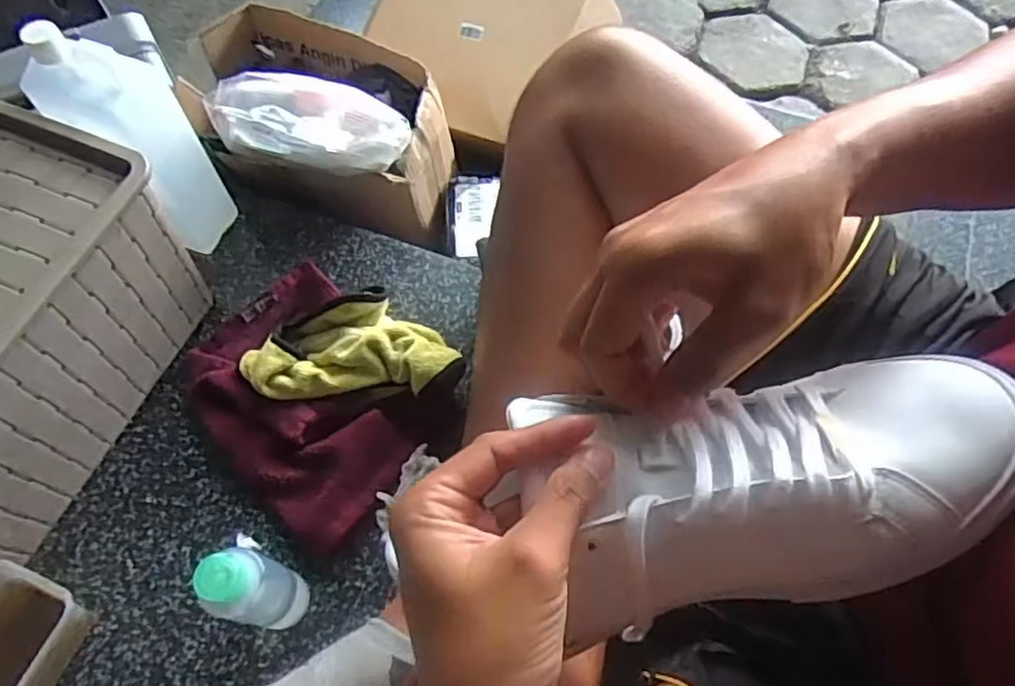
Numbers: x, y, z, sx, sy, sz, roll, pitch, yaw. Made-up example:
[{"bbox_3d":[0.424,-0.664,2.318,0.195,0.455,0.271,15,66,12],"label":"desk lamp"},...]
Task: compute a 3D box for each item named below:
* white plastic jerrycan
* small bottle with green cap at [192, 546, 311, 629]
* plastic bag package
[{"bbox_3d":[-0.325,-0.173,0.607,0.108,0.220,0.069,18,64,9],"label":"white plastic jerrycan"},{"bbox_3d":[-0.169,0.176,0.477,0.042,0.144,0.042,0,63,0],"label":"small bottle with green cap"},{"bbox_3d":[-0.177,-0.197,0.615,0.165,0.060,0.057,2,60,-26],"label":"plastic bag package"}]

